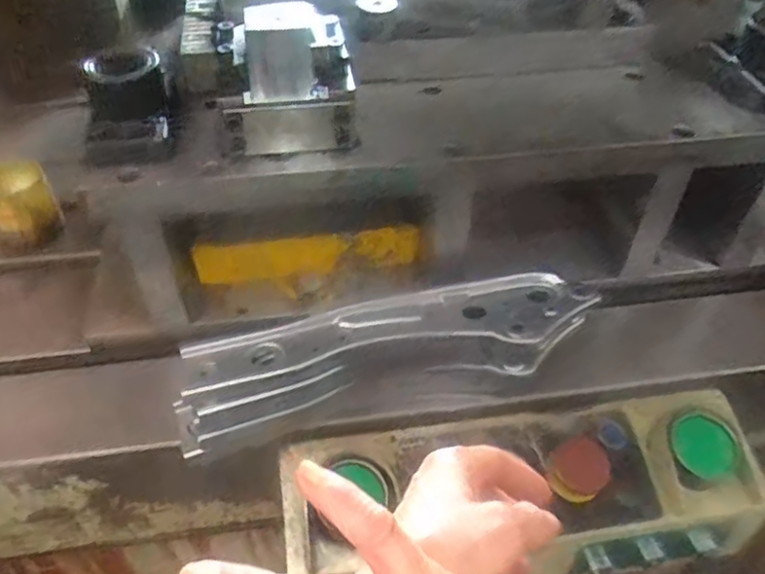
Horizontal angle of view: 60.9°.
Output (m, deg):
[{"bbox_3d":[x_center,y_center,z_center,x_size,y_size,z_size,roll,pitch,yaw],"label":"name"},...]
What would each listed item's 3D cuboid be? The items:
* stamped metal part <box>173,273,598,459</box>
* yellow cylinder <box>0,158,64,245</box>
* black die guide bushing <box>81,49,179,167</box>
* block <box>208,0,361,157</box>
[{"bbox_3d":[0.004,0.072,0.687,0.441,0.086,0.116,-11,47,-12],"label":"stamped metal part"},{"bbox_3d":[-0.474,-0.110,0.853,0.082,0.081,0.075,-21,49,-21],"label":"yellow cylinder"},{"bbox_3d":[-0.244,-0.168,0.621,0.082,0.077,0.080,-10,46,-11],"label":"black die guide bushing"},{"bbox_3d":[-0.095,-0.204,0.632,0.127,0.095,0.120,-6,46,-8],"label":"block"}]

